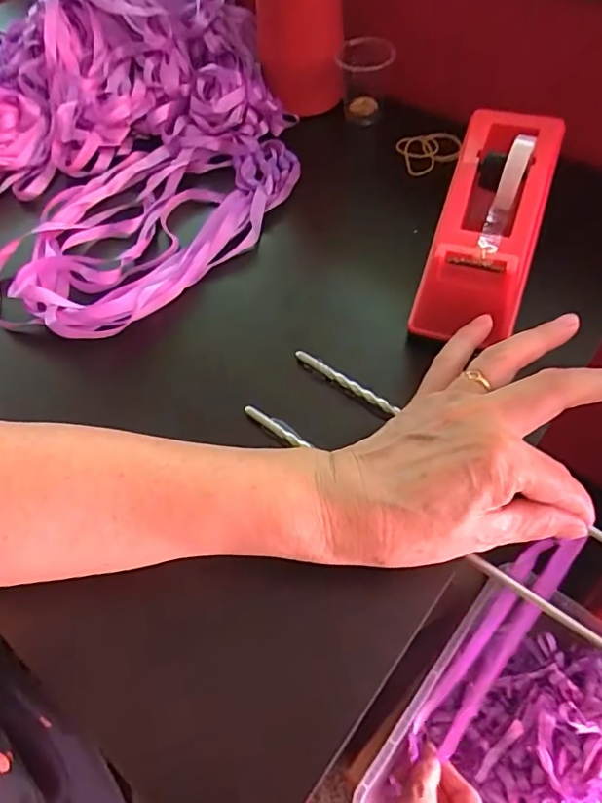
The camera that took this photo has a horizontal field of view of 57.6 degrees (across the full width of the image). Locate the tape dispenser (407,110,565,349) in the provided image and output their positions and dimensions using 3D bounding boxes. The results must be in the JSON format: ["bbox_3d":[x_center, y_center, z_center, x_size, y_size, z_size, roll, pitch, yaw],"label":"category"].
[{"bbox_3d":[0.116,-0.109,0.347,0.062,0.076,0.156,15,60,14],"label":"tape dispenser"}]

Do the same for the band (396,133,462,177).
[{"bbox_3d":[0.106,-0.205,0.448,0.049,0.008,0.043,-11,66,2],"label":"band"}]

